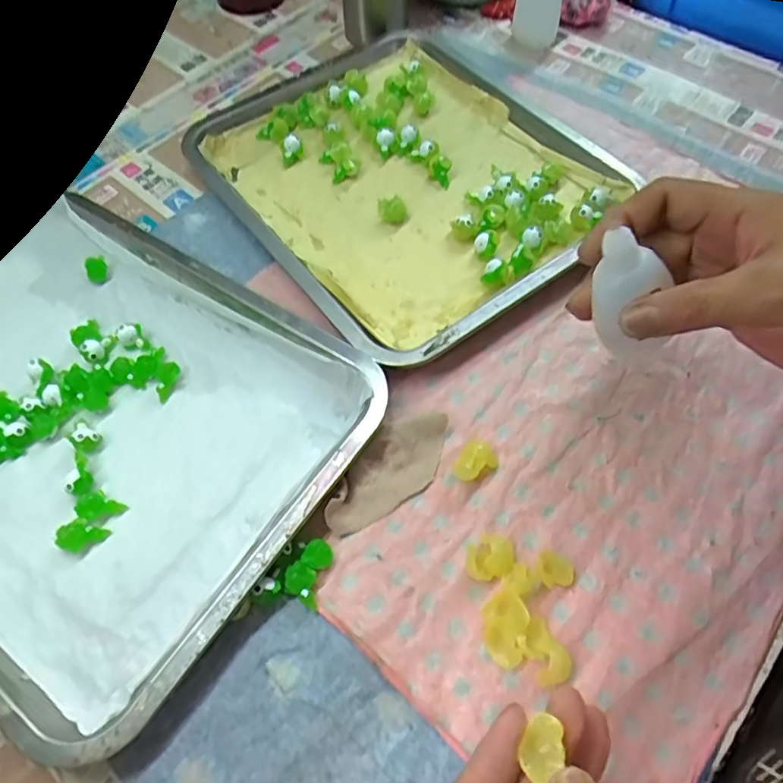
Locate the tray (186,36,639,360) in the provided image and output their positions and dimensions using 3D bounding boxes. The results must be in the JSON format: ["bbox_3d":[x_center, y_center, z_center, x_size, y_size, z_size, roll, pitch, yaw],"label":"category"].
[{"bbox_3d":[-0.003,-0.183,0.473,0.247,0.027,0.334,-35,65,-17],"label":"tray"}]

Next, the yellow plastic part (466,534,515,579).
[{"bbox_3d":[0.054,0.090,0.324,0.028,0.012,0.024,-3,60,0],"label":"yellow plastic part"}]

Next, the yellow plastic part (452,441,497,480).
[{"bbox_3d":[0.049,0.041,0.352,0.027,0.014,0.019,-29,63,-14],"label":"yellow plastic part"}]

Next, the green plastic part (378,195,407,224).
[{"bbox_3d":[0.001,-0.142,0.454,0.022,0.014,0.021,1,60,3],"label":"green plastic part"}]

